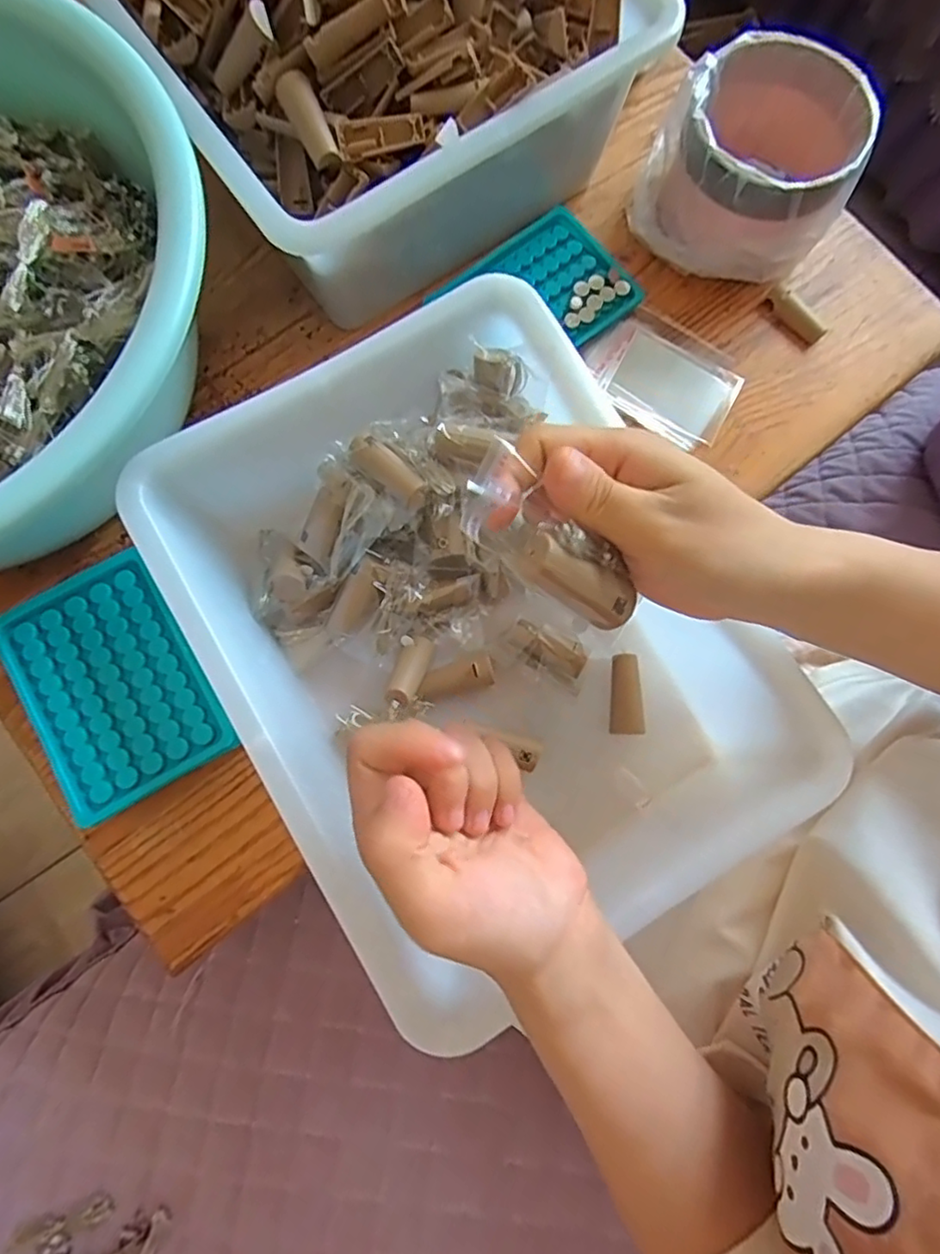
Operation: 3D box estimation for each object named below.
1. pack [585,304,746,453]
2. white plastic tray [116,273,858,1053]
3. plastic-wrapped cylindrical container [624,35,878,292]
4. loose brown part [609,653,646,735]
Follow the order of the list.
[{"bbox_3d":[0.141,-0.181,0.444,0.103,0.011,0.083,31,79,5],"label":"pack"},{"bbox_3d":[0.001,0.003,0.356,0.250,0.103,0.316,-31,81,-7],"label":"white plastic tray"},{"bbox_3d":[0.191,-0.314,0.429,0.129,0.093,0.114,24,79,3],"label":"plastic-wrapped cylindrical container"},{"bbox_3d":[0.098,0.043,0.394,0.019,0.018,0.050,1,78,-1],"label":"loose brown part"}]

